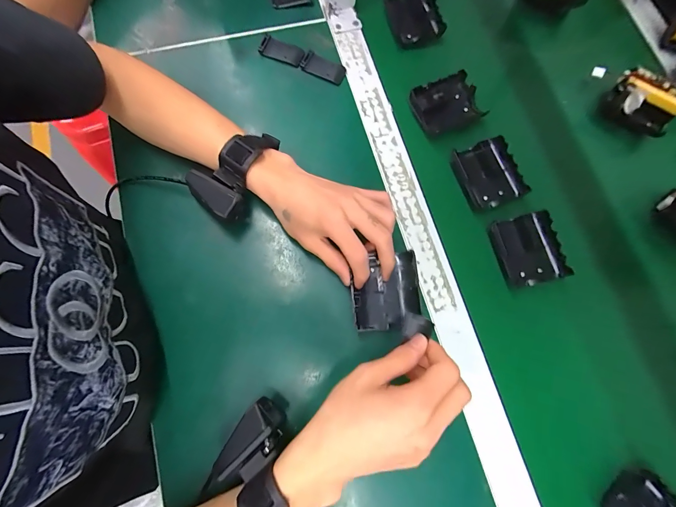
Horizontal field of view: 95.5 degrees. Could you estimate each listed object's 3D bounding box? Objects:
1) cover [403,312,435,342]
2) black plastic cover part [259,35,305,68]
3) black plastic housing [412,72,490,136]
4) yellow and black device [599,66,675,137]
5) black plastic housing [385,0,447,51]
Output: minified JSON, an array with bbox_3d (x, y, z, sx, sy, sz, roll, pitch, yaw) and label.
[{"bbox_3d":[0.074,0.068,0.285,0.026,0.004,0.023,12,95,21],"label":"cover"},{"bbox_3d":[-0.075,-0.267,0.406,0.060,0.004,0.033,21,76,2],"label":"black plastic cover part"},{"bbox_3d":[0.137,-0.186,0.386,0.080,0.026,0.066,-23,79,-8],"label":"black plastic housing"},{"bbox_3d":[0.394,-0.193,0.399,0.080,0.040,0.054,32,77,5],"label":"yellow and black device"},{"bbox_3d":[0.102,-0.325,0.423,0.065,0.028,0.091,-14,77,-6],"label":"black plastic housing"}]

